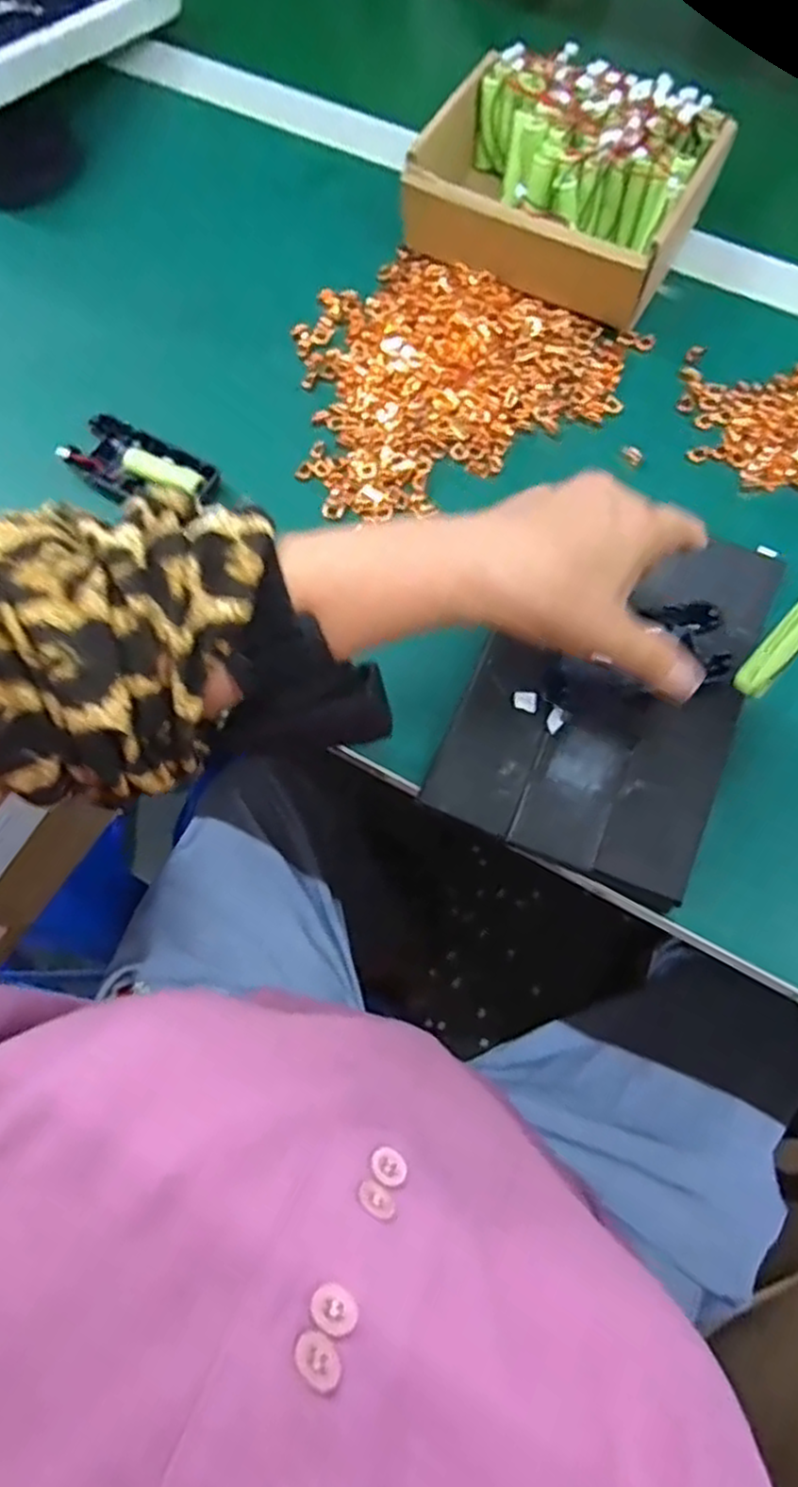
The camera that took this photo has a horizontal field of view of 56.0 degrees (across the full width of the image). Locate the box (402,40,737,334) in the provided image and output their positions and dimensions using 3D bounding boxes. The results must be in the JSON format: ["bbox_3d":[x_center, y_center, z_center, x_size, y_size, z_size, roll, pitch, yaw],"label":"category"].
[{"bbox_3d":[0.102,-0.361,0.485,0.182,0.070,0.137,24,74,9],"label":"box"}]

